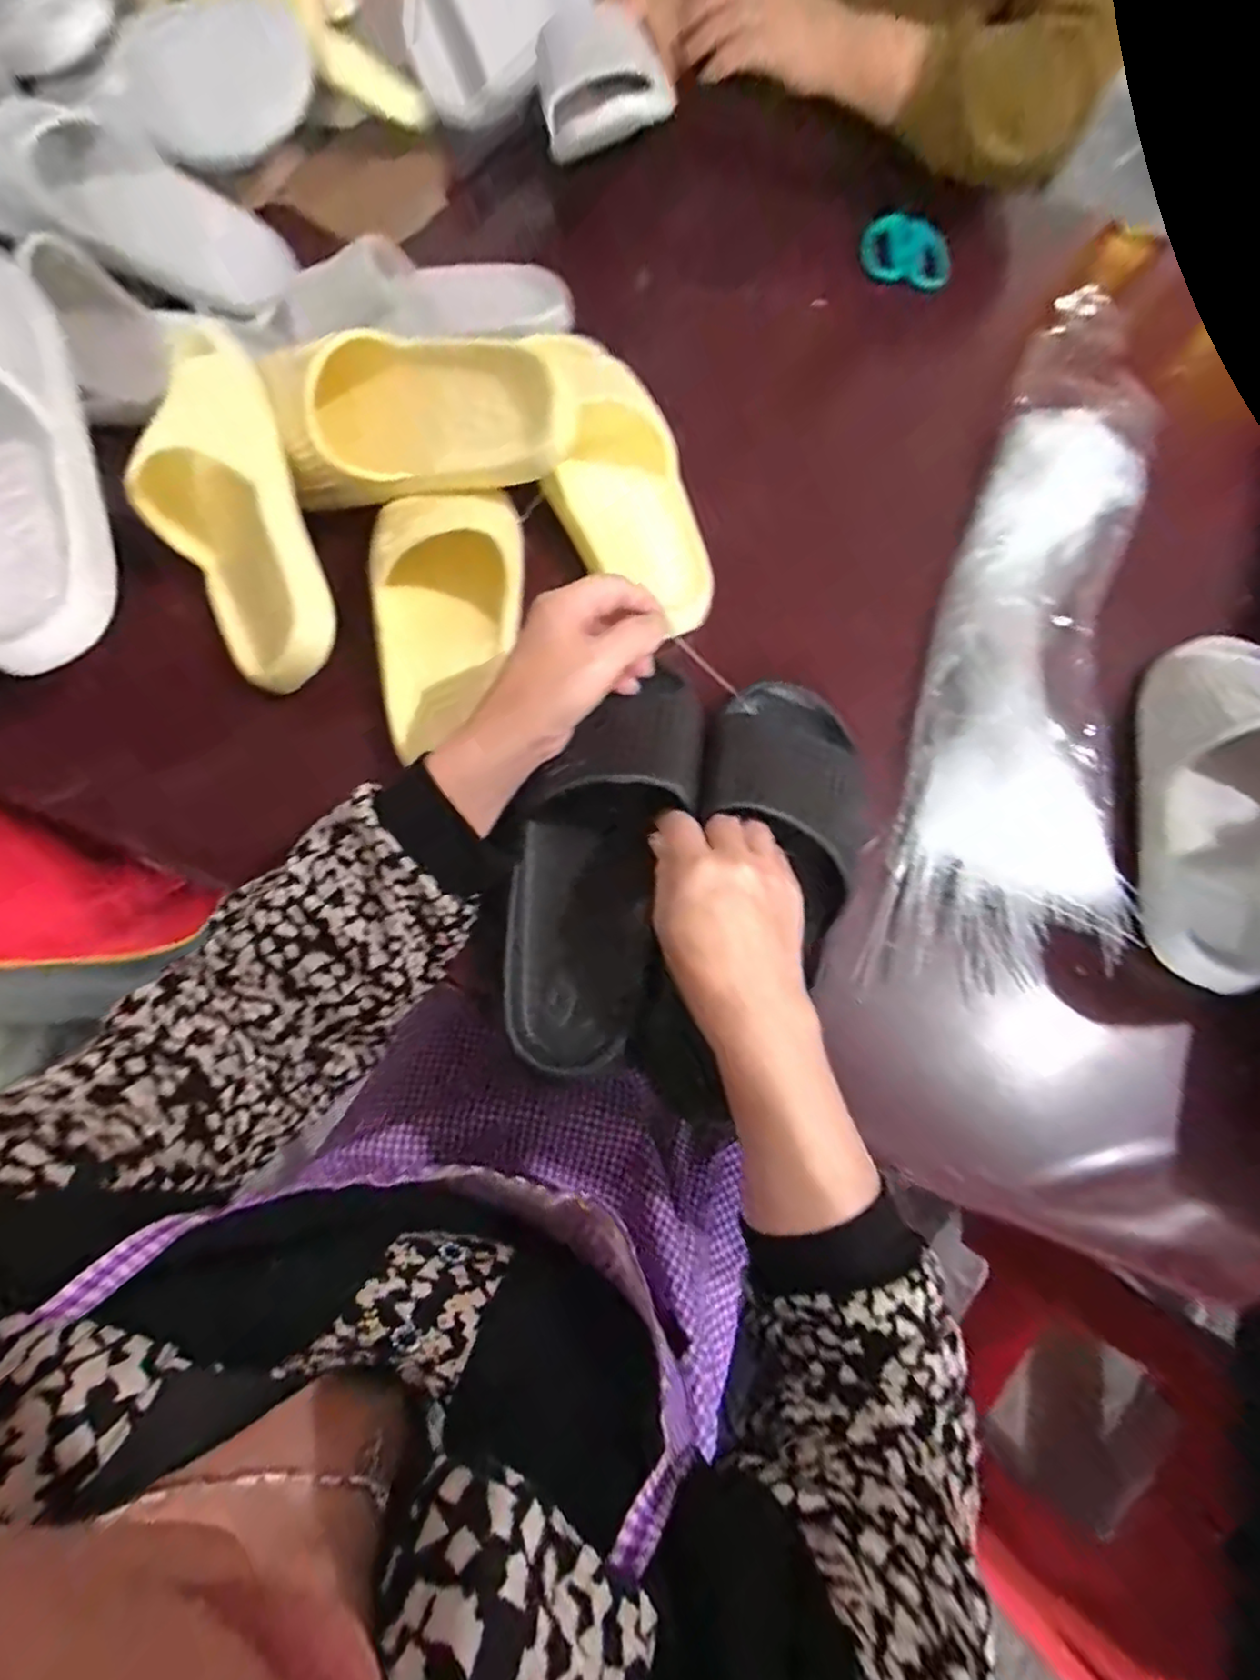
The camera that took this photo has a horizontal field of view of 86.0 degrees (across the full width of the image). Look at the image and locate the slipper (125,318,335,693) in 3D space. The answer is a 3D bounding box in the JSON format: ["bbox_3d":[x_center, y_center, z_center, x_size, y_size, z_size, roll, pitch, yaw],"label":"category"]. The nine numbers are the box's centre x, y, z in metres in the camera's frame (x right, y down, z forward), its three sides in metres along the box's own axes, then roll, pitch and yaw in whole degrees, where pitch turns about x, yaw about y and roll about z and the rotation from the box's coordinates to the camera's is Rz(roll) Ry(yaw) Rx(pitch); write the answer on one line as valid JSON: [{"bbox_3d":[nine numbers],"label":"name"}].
[{"bbox_3d":[-0.260,-0.213,0.438,0.094,0.065,0.239,-20,91,-8],"label":"slipper"}]

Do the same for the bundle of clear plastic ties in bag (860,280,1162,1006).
[{"bbox_3d":[0.312,-0.174,0.509,0.147,0.042,0.605,19,74,4],"label":"bundle of clear plastic ties in bag"}]

